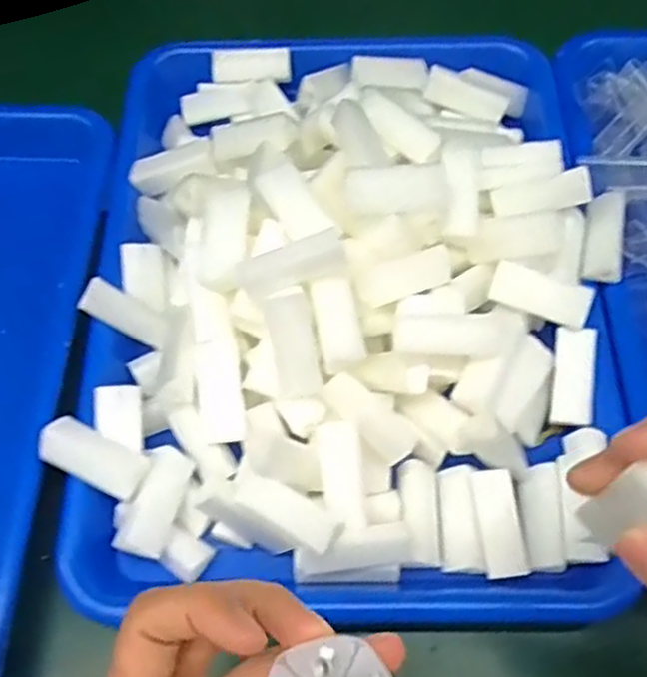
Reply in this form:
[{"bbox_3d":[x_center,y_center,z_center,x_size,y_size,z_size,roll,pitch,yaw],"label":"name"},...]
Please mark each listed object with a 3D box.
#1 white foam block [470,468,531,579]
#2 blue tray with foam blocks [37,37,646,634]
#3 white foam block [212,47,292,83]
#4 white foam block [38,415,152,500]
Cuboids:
[{"bbox_3d":[0.077,0.082,0.336,0.018,0.014,0.045,-6,62,-2],"label":"white foam block"},{"bbox_3d":[0.013,-0.038,0.368,0.256,0.071,0.326,1,62,2],"label":"blue tray with foam blocks"},{"bbox_3d":[-0.043,-0.164,0.456,0.046,0.005,0.021,-3,90,-2],"label":"white foam block"},{"bbox_3d":[-0.101,0.052,0.335,0.047,0.009,0.021,29,65,-6],"label":"white foam block"}]

